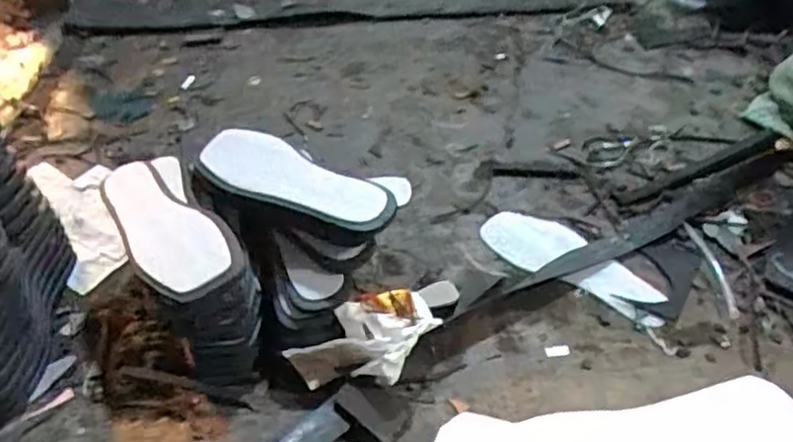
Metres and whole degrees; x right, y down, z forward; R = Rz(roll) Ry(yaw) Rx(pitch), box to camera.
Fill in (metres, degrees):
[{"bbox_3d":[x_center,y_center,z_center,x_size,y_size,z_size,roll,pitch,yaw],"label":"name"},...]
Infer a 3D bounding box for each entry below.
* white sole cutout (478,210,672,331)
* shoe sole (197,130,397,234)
[{"bbox_3d":[0.216,0.049,0.808,0.236,0.006,0.086,26,53,26],"label":"white sole cutout"},{"bbox_3d":[-0.110,-0.048,0.723,0.238,0.032,0.082,22,51,25],"label":"shoe sole"}]

